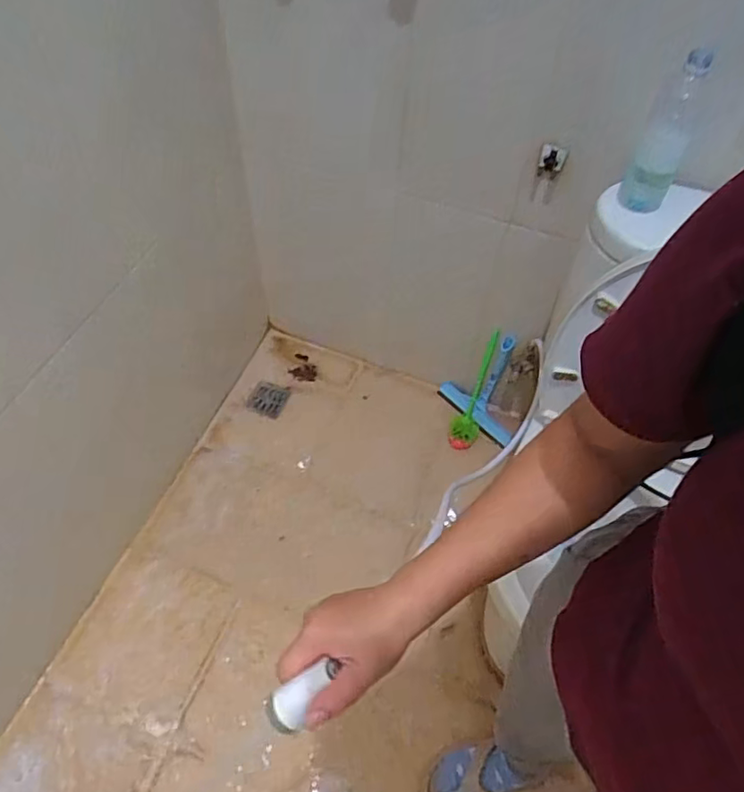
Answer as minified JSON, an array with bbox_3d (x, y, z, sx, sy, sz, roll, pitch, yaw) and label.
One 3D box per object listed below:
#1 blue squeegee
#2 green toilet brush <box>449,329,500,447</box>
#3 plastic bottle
[{"bbox_3d":[0.277,-0.032,1.470,0.219,0.258,0.100,30,58,18],"label":"blue squeegee"},{"bbox_3d":[0.261,-0.018,1.472,0.071,0.311,0.080,19,22,12],"label":"green toilet brush"},{"bbox_3d":[0.415,-0.368,0.838,0.063,0.222,0.055,27,58,17],"label":"plastic bottle"}]

